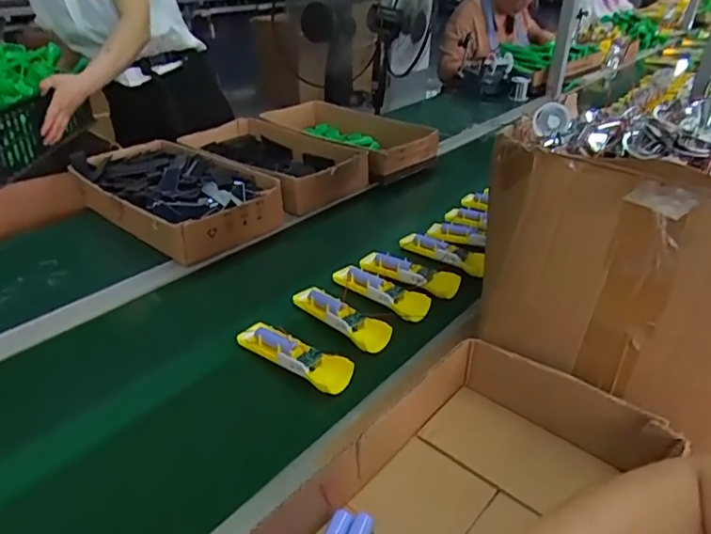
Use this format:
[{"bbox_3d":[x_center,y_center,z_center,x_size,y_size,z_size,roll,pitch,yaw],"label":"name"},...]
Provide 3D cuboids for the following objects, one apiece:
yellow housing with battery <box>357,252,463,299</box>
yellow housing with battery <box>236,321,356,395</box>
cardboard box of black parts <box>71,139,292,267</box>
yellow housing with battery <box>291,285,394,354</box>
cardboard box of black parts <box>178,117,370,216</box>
[{"bbox_3d":[0.081,0.006,0.846,0.165,0.025,0.038,18,36,27],"label":"yellow housing with battery"},{"bbox_3d":[-0.078,0.110,0.682,0.167,0.025,0.045,20,36,29],"label":"yellow housing with battery"},{"bbox_3d":[-0.333,-0.136,0.995,0.385,0.081,0.223,25,39,35],"label":"cardboard box of black parts"},{"bbox_3d":[-0.019,0.067,0.755,0.161,0.028,0.046,27,40,37],"label":"yellow housing with battery"},{"bbox_3d":[-0.179,-0.231,1.188,0.397,0.087,0.241,27,41,37],"label":"cardboard box of black parts"}]

